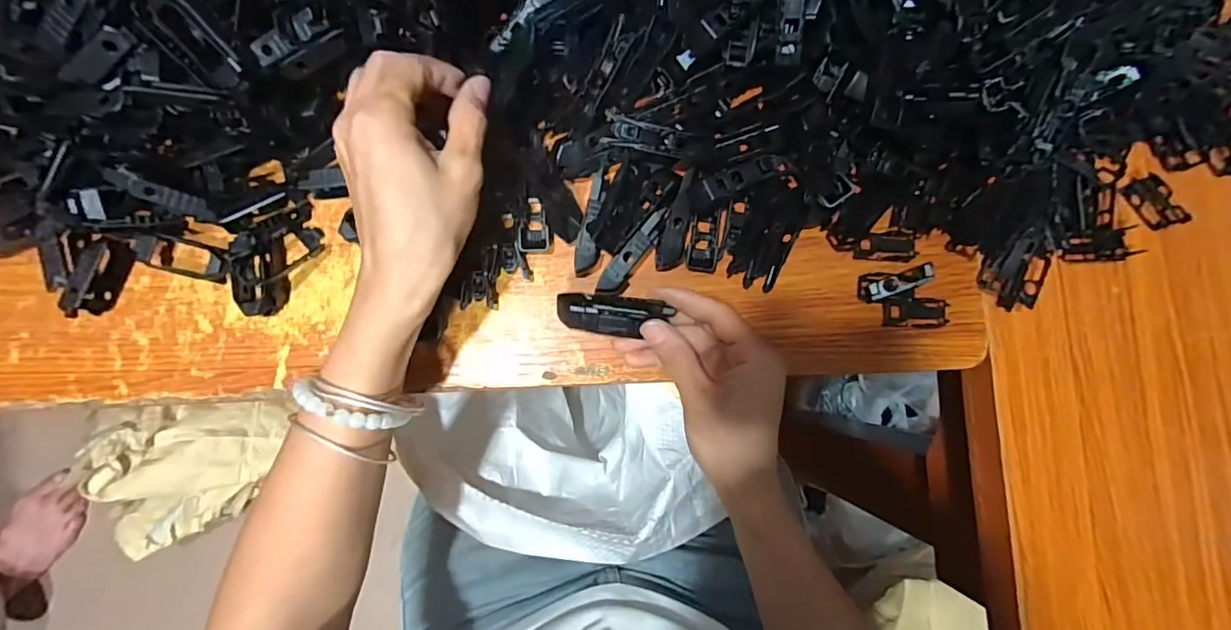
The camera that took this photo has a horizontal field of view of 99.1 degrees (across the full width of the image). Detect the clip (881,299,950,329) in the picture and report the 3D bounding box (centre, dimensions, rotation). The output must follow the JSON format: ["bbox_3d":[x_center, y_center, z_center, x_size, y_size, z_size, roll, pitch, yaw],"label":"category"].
[{"bbox_3d":[0.194,-0.001,0.339,0.039,0.010,0.019,-1,85,-4],"label":"clip"}]

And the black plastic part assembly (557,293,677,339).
[{"bbox_3d":[-0.003,0.000,0.303,0.063,0.015,0.023,2,89,11],"label":"black plastic part assembly"}]

